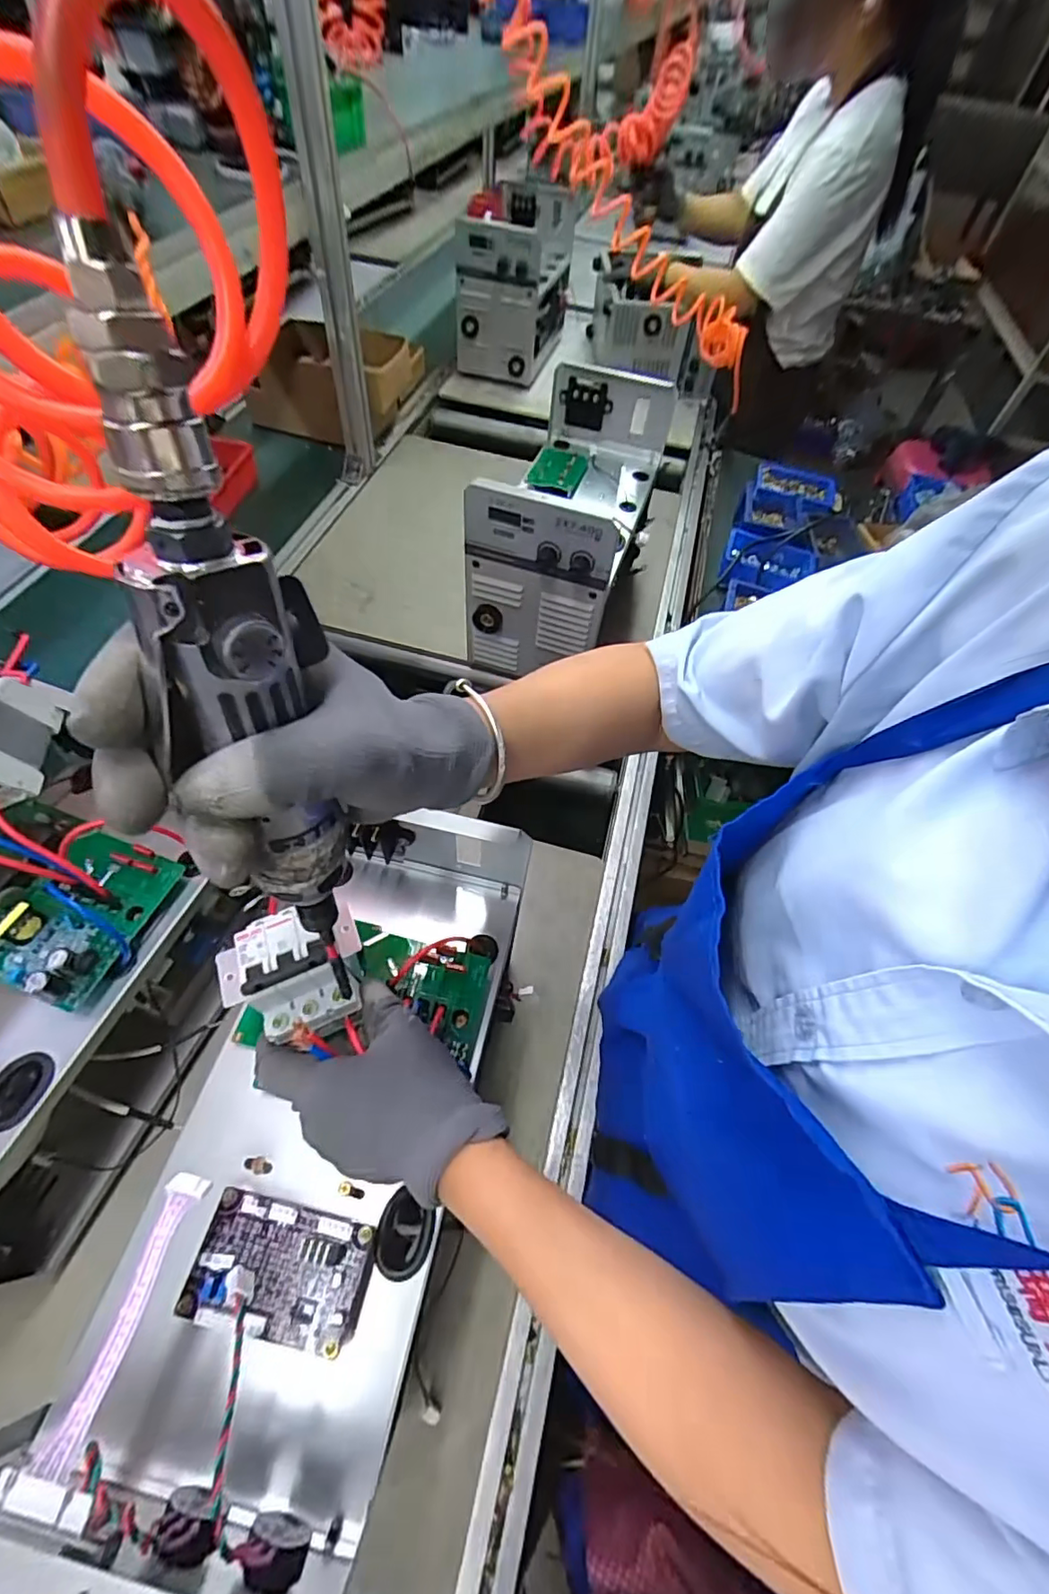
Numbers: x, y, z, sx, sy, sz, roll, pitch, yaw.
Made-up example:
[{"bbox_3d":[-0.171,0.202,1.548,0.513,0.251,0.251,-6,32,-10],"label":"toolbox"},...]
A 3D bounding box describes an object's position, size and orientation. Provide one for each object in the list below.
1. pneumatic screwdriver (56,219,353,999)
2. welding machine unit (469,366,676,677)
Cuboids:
[{"bbox_3d":[-0.091,-0.029,0.193,0.043,0.227,0.036,-6,42,-9],"label":"pneumatic screwdriver"},{"bbox_3d":[0.065,-0.396,0.820,0.177,0.237,0.372,17,57,7],"label":"welding machine unit"}]

